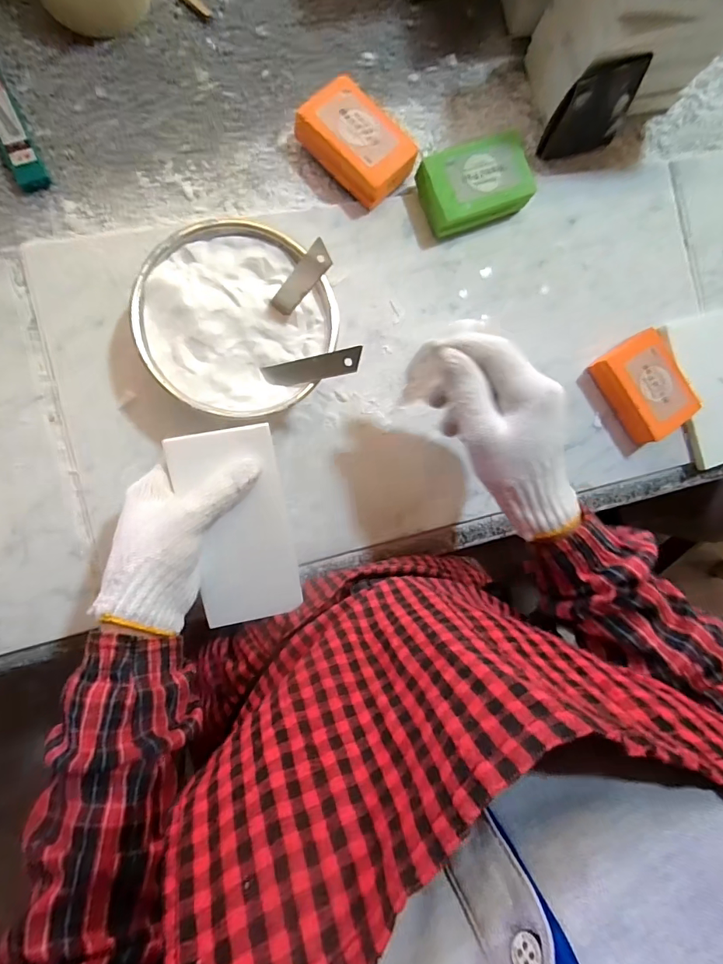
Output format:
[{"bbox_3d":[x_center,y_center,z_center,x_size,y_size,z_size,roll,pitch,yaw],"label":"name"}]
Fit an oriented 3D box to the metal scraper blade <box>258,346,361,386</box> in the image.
[{"bbox_3d":[-0.036,-0.085,0.343,0.077,0.004,0.017,-5,108,24],"label":"metal scraper blade"}]

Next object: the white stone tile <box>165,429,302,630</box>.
[{"bbox_3d":[-0.092,0.035,0.344,0.073,0.012,0.148,-11,107,-10],"label":"white stone tile"}]

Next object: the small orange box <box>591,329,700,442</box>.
[{"bbox_3d":[0.270,-0.089,0.434,0.064,0.031,0.094,-31,93,-9],"label":"small orange box"}]

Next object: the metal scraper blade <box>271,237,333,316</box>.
[{"bbox_3d":[-0.044,-0.147,0.332,0.017,0.069,0.004,46,51,-17],"label":"metal scraper blade"}]

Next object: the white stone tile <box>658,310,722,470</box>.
[{"bbox_3d":[0.352,-0.093,0.458,0.083,0.014,0.149,-16,91,-10],"label":"white stone tile"}]

